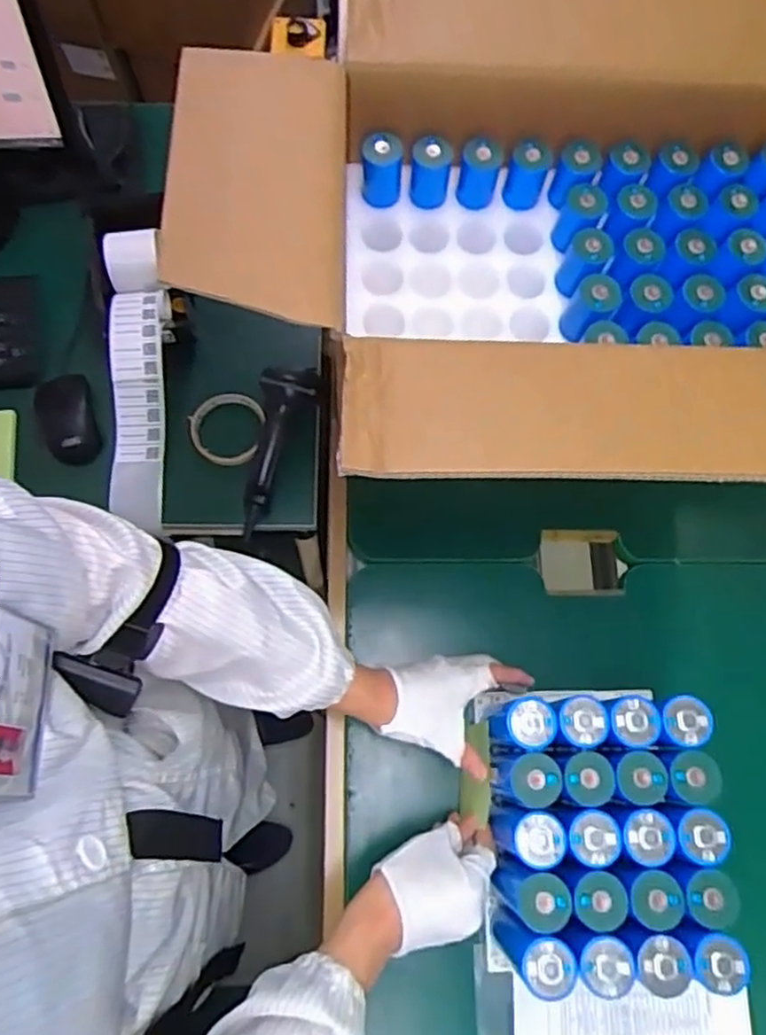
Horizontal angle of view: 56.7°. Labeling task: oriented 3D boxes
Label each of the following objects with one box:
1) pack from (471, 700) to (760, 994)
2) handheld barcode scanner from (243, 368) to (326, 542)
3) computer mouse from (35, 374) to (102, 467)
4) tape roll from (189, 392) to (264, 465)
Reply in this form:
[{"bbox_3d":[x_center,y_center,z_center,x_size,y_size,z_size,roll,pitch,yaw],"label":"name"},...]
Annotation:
[{"bbox_3d":[0.176,0.261,0.596,0.166,0.127,0.212,-1,72,-3],"label":"pack"},{"bbox_3d":[-0.123,-0.074,0.797,0.069,0.052,0.200,17,89,3],"label":"handheld barcode scanner"},{"bbox_3d":[-0.362,-0.114,0.809,0.061,0.029,0.108,-16,73,-7],"label":"computer mouse"},{"bbox_3d":[-0.179,-0.102,0.825,0.085,0.014,0.085,1,72,-2],"label":"tape roll"}]

